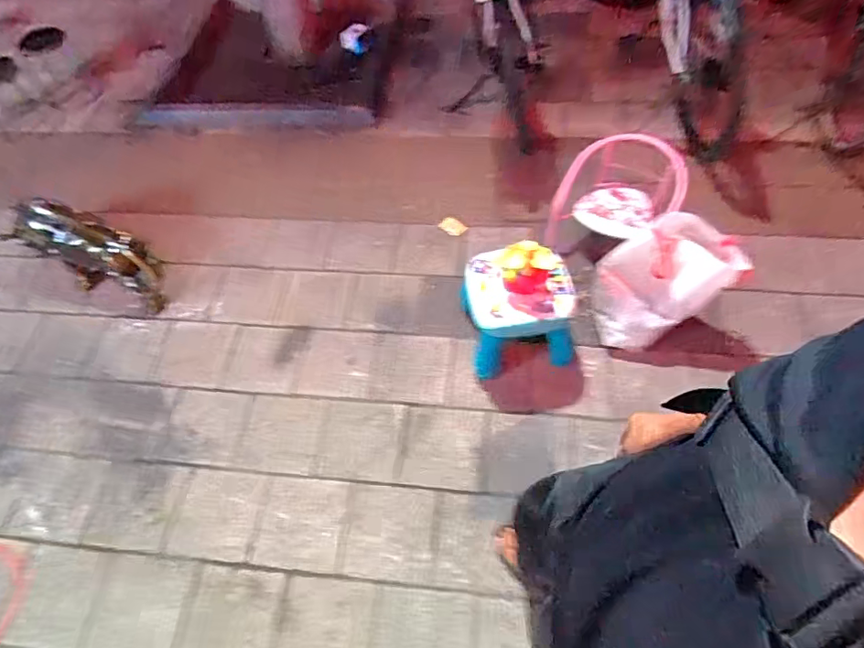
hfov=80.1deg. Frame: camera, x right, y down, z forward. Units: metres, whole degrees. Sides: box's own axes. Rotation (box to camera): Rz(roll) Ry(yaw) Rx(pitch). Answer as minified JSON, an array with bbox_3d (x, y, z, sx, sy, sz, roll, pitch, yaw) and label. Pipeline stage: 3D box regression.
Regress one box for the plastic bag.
[{"bbox_3d":[0.672,-0.148,1.510,0.383,0.317,0.258,-25,59,-10],"label":"plastic bag"}]

